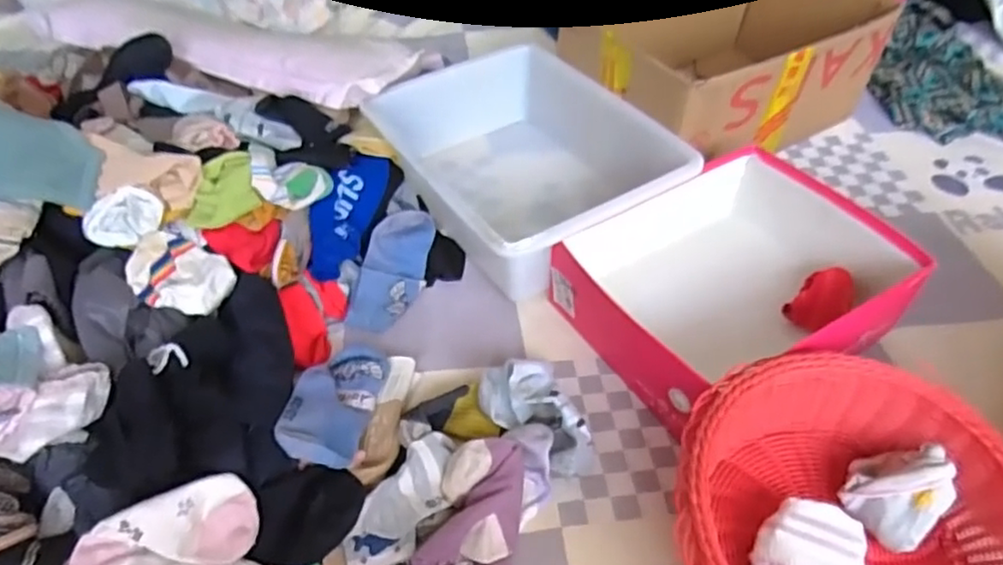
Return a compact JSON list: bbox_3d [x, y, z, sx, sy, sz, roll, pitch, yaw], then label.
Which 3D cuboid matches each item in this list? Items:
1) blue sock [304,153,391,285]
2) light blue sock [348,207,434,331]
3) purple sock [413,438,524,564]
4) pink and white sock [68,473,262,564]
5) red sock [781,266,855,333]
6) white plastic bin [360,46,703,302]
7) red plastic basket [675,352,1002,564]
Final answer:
[{"bbox_3d":[-0.170,-0.084,0.745,0.047,0.074,0.171,14,60,10],"label":"blue sock"},{"bbox_3d":[-0.126,-0.011,0.755,0.063,0.039,0.148,17,72,13],"label":"light blue sock"},{"bbox_3d":[-0.024,0.202,0.541,0.081,0.020,0.147,9,60,-10],"label":"purple sock"},{"bbox_3d":[-0.242,0.213,0.513,0.141,0.062,0.112,23,50,18],"label":"pink and white sock"},{"bbox_3d":[0.353,0.022,0.723,0.081,0.046,0.055,-34,57,-29],"label":"red sock"},{"bbox_3d":[0.022,-0.144,0.825,0.278,0.125,0.344,-26,53,-24],"label":"white plastic bin"},{"bbox_3d":[0.267,0.205,0.506,0.271,0.116,0.265,1,47,-1],"label":"red plastic basket"}]

